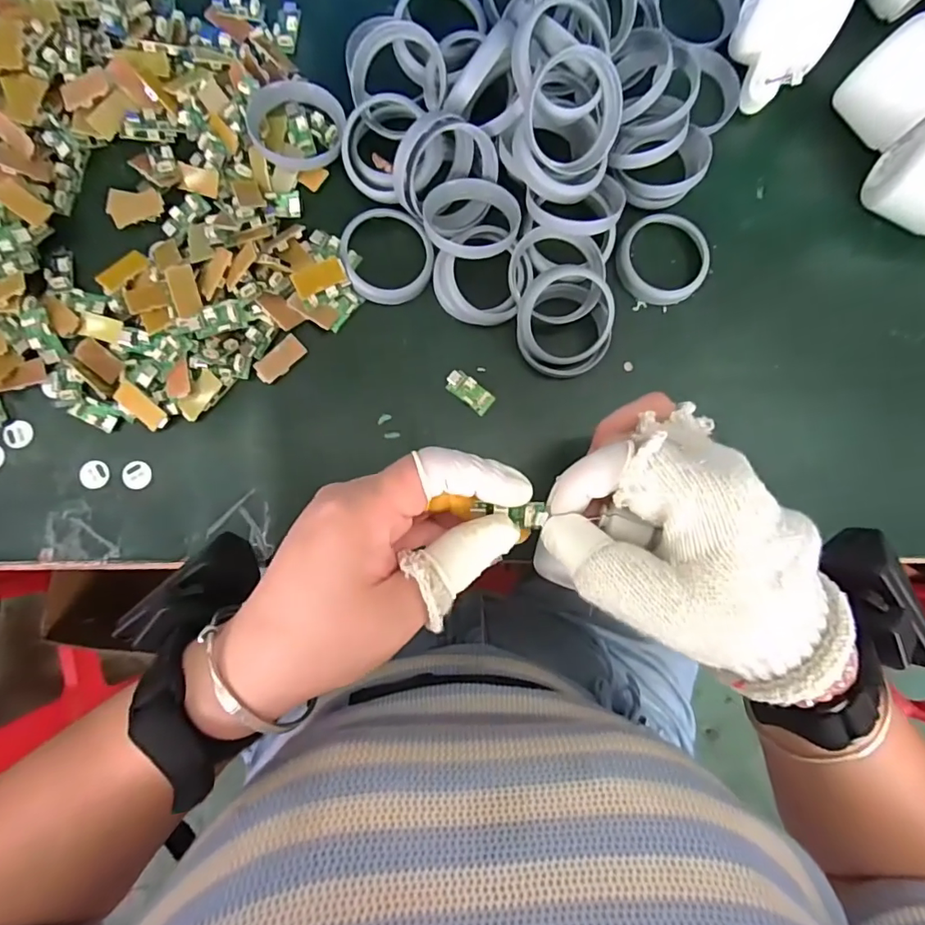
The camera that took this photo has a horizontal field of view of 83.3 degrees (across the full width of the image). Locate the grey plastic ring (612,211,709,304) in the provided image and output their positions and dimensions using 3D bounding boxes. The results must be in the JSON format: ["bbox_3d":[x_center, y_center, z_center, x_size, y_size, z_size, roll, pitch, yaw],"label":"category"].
[{"bbox_3d":[0.130,-0.133,0.341,0.059,0.011,0.058,0,86,-1],"label":"grey plastic ring"}]

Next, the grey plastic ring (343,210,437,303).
[{"bbox_3d":[-0.048,-0.134,0.329,0.056,0.014,0.062,-10,86,-2],"label":"grey plastic ring"}]

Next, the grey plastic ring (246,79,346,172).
[{"bbox_3d":[-0.104,-0.214,0.327,0.057,0.014,0.062,0,86,-1],"label":"grey plastic ring"}]

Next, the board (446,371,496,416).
[{"bbox_3d":[0.004,-0.045,0.330,0.032,0.004,0.015,38,86,2],"label":"board"}]

